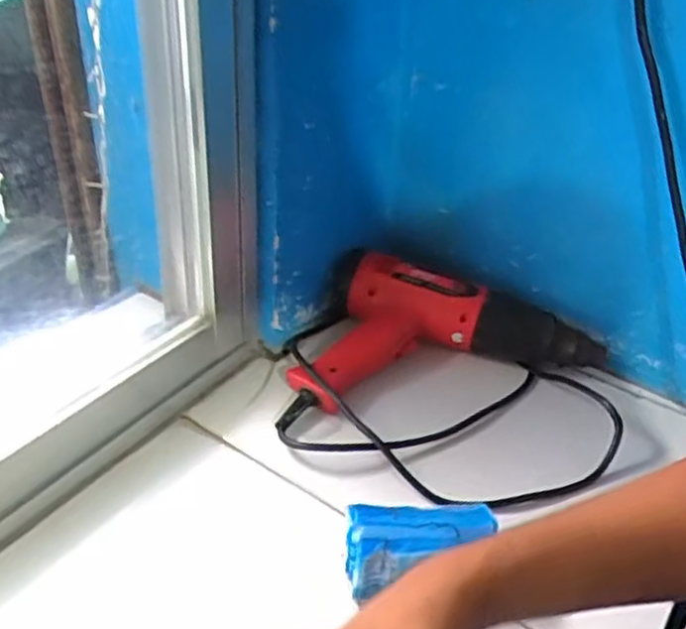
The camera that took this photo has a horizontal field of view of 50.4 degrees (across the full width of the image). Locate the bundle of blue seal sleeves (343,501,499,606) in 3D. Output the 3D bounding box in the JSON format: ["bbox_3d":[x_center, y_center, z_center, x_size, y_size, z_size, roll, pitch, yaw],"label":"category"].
[{"bbox_3d":[0.056,0.168,0.523,0.106,0.050,0.046,-1,36,-6],"label":"bundle of blue seal sleeves"}]

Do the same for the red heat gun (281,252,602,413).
[{"bbox_3d":[0.093,0.004,0.725,0.299,0.070,0.163,-5,36,-11],"label":"red heat gun"}]

